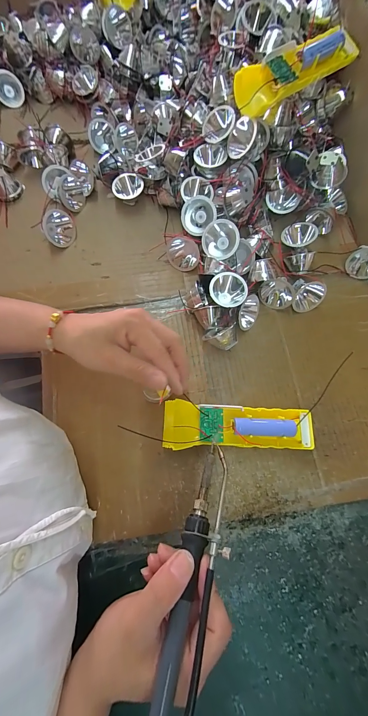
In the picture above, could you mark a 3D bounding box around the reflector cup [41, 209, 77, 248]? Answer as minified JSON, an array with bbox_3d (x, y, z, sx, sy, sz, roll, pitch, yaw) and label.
[{"bbox_3d":[-0.170,-0.176,0.366,0.044,0.026,0.044,-6,124,-9],"label":"reflector cup"}]

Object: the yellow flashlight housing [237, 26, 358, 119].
[{"bbox_3d":[0.132,-0.337,0.315,0.153,0.035,0.045,-32,75,-10],"label":"yellow flashlight housing"}]

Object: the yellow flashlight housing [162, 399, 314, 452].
[{"bbox_3d":[0.057,0.076,0.291,0.156,0.029,0.046,3,72,1],"label":"yellow flashlight housing"}]

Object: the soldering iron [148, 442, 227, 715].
[{"bbox_3d":[0.005,0.162,0.194,0.024,0.017,0.202,15,54,6],"label":"soldering iron"}]

